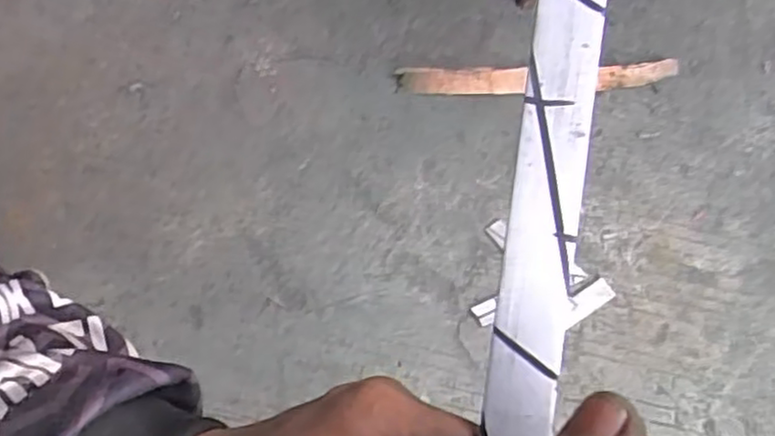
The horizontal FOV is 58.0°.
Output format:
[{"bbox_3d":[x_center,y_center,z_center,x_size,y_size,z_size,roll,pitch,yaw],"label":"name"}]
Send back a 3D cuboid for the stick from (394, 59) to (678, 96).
[{"bbox_3d":[0.184,-0.172,0.867,0.343,0.023,0.039,-1,63,3],"label":"stick"}]

